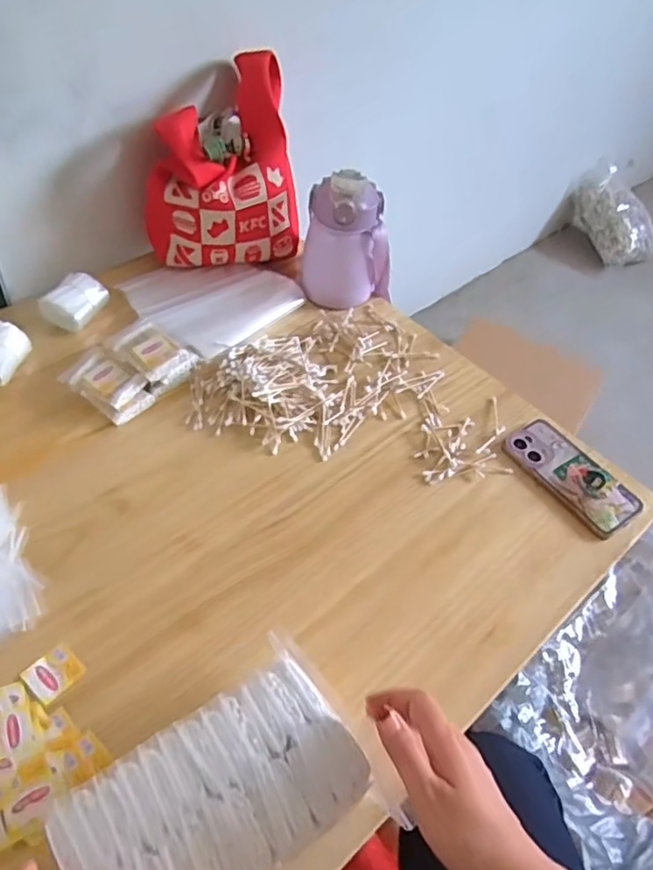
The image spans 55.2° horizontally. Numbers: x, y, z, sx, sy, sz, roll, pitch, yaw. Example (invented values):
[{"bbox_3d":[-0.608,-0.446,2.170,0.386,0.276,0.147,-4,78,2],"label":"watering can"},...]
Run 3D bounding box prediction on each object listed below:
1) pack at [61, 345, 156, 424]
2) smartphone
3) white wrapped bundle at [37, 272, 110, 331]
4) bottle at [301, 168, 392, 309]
[{"bbox_3d":[-0.264,-0.064,0.752,0.110,0.028,0.063,31,53,20],"label":"pack"},{"bbox_3d":[0.287,0.043,0.734,0.081,0.015,0.160,-27,57,-25],"label":"smartphone"},{"bbox_3d":[-0.335,-0.180,0.829,0.058,0.034,0.079,19,50,11],"label":"white wrapped bundle"},{"bbox_3d":[0.031,-0.274,0.880,0.118,0.172,0.088,-19,54,-21],"label":"bottle"}]

